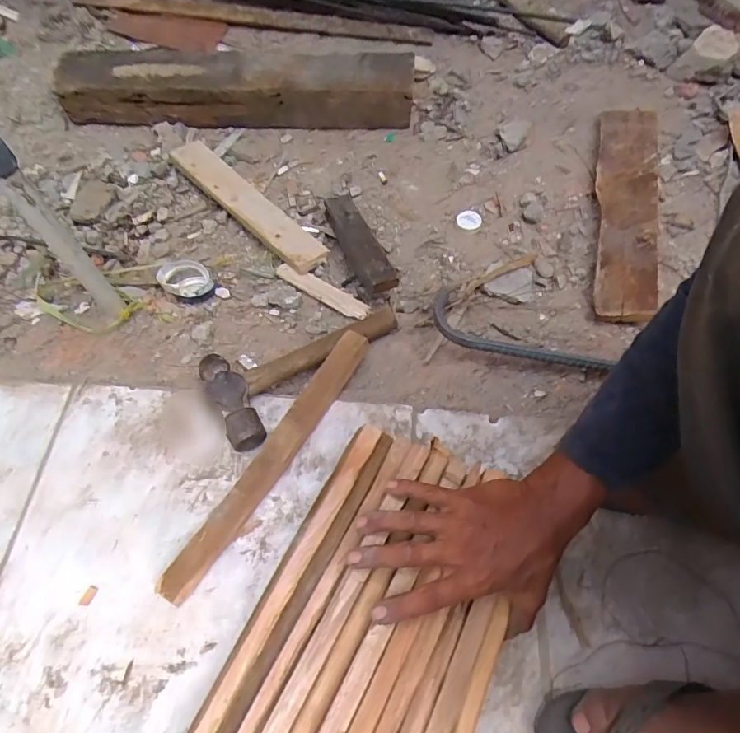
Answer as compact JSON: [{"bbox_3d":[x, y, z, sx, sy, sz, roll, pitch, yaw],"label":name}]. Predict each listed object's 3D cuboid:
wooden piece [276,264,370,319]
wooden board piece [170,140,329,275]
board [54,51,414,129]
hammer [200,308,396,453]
[{"bbox_3d":[-0.067,-0.108,0.689,0.151,0.010,0.026,32,66,16],"label":"wooden piece"},{"bbox_3d":[-0.195,-0.255,0.758,0.061,0.029,0.336,-40,69,-19],"label":"wooden board piece"},{"bbox_3d":[-0.233,-0.492,0.862,0.610,0.090,0.117,1,61,0],"label":"board"},{"bbox_3d":[-0.077,-0.010,0.594,0.259,0.045,0.115,-31,65,-29],"label":"hammer"}]

